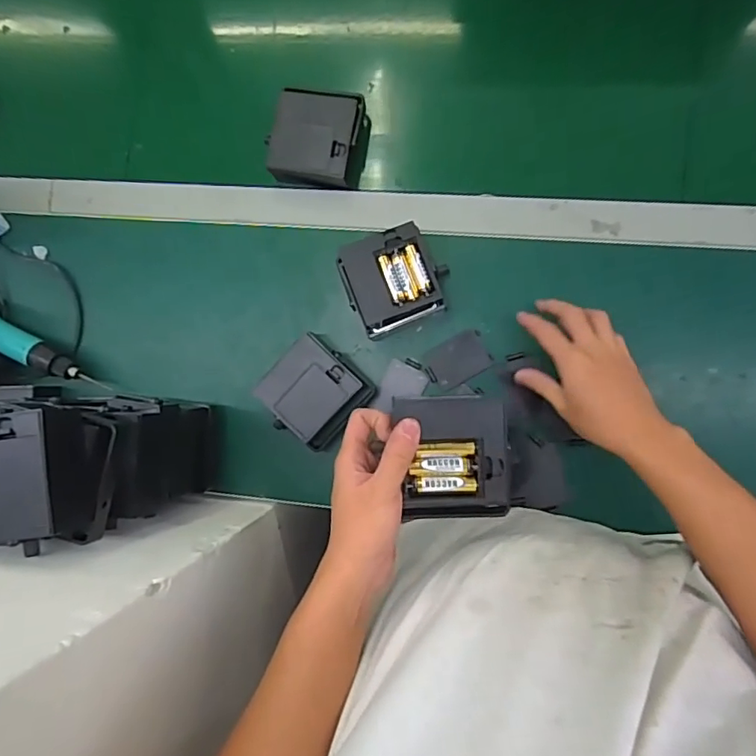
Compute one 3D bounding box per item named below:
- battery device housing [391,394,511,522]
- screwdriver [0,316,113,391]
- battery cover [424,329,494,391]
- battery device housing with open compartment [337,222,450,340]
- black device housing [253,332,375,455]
[{"bbox_3d":[0.057,0.060,0.408,0.080,0.019,0.093,-5,87,8],"label":"battery device housing"},{"bbox_3d":[-0.399,-0.038,0.589,0.212,0.068,0.028,30,93,7],"label":"screwdriver"},{"bbox_3d":[0.082,-0.019,0.556,0.066,0.004,0.044,-31,85,6],"label":"battery cover"},{"bbox_3d":[0.017,-0.095,0.544,0.094,0.055,0.091,-19,87,7],"label":"battery device housing with open compartment"},{"bbox_3d":[-0.063,0.015,0.553,0.088,0.043,0.089,41,94,6],"label":"black device housing"}]

